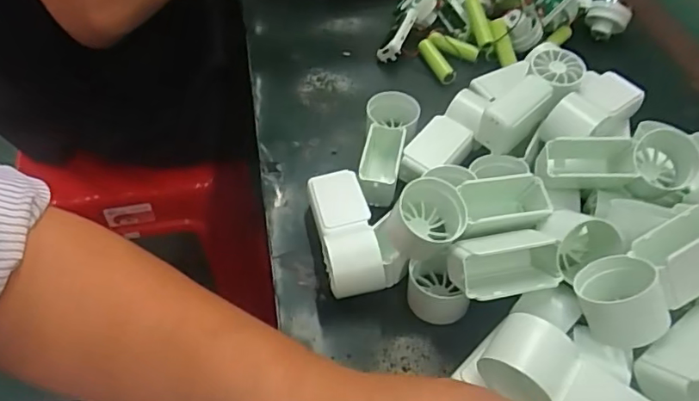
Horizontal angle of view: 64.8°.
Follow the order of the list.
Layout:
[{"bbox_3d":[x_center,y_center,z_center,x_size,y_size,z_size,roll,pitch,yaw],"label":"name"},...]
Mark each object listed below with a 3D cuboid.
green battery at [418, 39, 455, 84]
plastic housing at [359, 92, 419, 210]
[{"bbox_3d":[0.077,-0.123,0.491,0.014,0.013,0.051,-13,53,-16],"label":"green battery"},{"bbox_3d":[0.026,-0.038,0.406,0.037,0.032,0.094,13,50,5],"label":"plastic housing"}]

